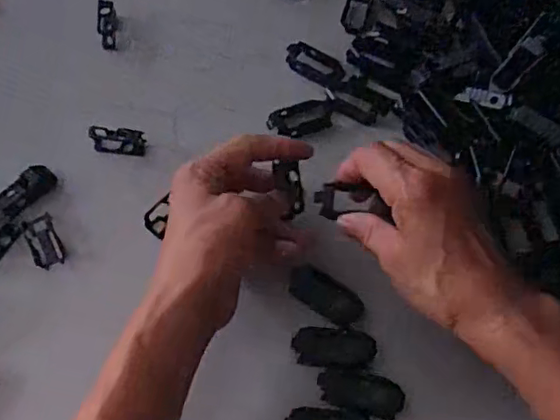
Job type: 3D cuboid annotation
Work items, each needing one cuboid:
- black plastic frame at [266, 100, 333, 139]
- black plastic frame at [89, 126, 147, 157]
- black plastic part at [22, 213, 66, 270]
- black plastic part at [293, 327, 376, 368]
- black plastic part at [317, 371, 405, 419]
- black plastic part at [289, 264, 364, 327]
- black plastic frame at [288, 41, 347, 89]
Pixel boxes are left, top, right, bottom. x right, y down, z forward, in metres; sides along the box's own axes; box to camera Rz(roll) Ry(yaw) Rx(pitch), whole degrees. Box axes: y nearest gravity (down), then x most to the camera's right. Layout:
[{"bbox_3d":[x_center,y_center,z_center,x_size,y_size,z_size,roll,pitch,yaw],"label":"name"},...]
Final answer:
[{"bbox_3d":[0.016,-0.070,0.452,0.052,0.006,0.028,-18,63,-11],"label":"black plastic frame"},{"bbox_3d":[-0.120,-0.052,0.442,0.039,0.017,0.013,9,61,3],"label":"black plastic frame"},{"bbox_3d":[-0.160,0.022,0.405,0.019,0.008,0.035,-23,65,-14],"label":"black plastic part"},{"bbox_3d":[0.034,0.085,0.368,0.050,0.005,0.024,5,61,1],"label":"black plastic part"},{"bbox_3d":[0.049,0.110,0.358,0.052,0.005,0.023,11,62,4],"label":"black plastic part"},{"bbox_3d":[0.030,0.054,0.381,0.050,0.006,0.024,30,65,14],"label":"black plastic part"},{"bbox_3d":[0.028,-0.116,0.472,0.052,0.004,0.027,35,66,16],"label":"black plastic frame"}]

